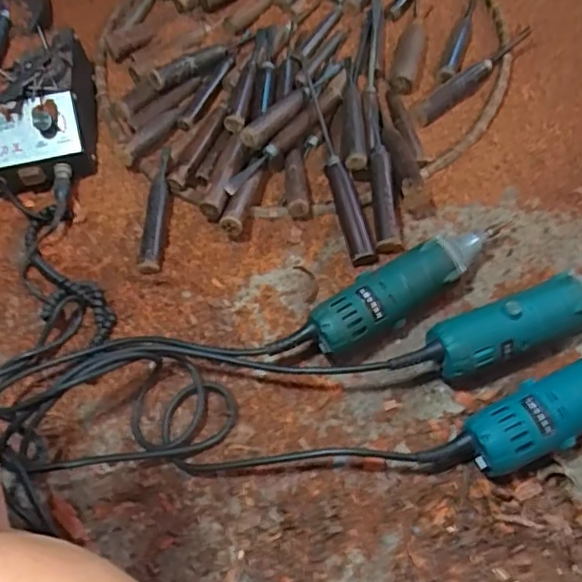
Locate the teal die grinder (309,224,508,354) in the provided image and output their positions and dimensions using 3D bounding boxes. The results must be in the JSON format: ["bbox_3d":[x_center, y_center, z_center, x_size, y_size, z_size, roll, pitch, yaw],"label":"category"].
[{"bbox_3d":[0.114,-0.006,0.570,0.208,0.059,0.050,-32,64,-13],"label":"teal die grinder"}]

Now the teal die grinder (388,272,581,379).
[{"bbox_3d":[0.205,0.033,0.539,0.238,0.060,0.051,-19,62,-6],"label":"teal die grinder"}]

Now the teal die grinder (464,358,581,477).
[{"bbox_3d":[0.247,0.090,0.507,0.217,0.053,0.056,-23,62,-8],"label":"teal die grinder"}]

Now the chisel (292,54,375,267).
[{"bbox_3d":[0.042,-0.166,0.661,0.024,0.029,0.300,-12,61,-2],"label":"chisel"}]

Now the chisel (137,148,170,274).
[{"bbox_3d":[-0.144,-0.089,0.645,0.021,0.025,0.153,-1,61,4],"label":"chisel"}]

